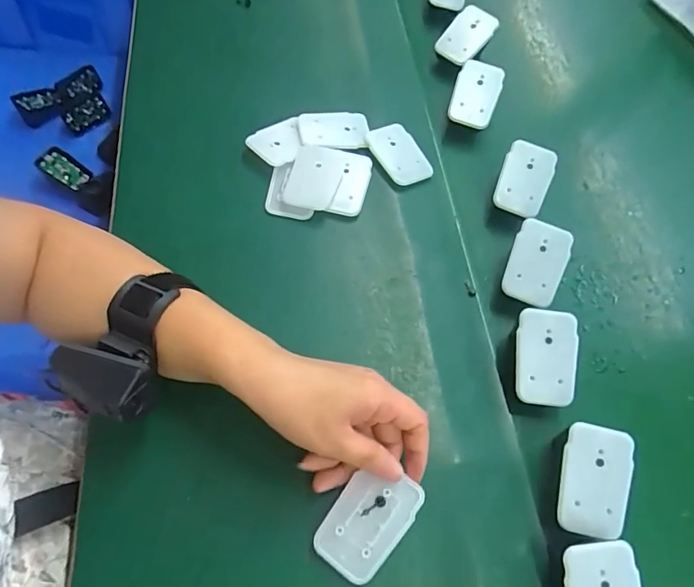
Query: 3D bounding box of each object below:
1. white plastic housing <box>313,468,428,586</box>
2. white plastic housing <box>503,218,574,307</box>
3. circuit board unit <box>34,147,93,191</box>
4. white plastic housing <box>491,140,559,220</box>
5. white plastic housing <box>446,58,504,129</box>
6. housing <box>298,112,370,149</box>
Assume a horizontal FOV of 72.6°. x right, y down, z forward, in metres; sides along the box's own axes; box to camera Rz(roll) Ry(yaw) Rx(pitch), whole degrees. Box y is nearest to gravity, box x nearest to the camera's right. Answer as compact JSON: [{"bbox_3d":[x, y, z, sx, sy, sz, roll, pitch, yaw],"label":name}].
[{"bbox_3d":[0.013,0.143,0.300,0.045,0.015,0.066,36,66,15],"label":"white plastic housing"},{"bbox_3d":[0.157,-0.026,0.390,0.044,0.007,0.067,18,86,11],"label":"white plastic housing"},{"bbox_3d":[-0.401,-0.176,0.672,0.068,0.010,0.039,35,99,-16],"label":"circuit board unit"},{"bbox_3d":[0.162,-0.104,0.429,0.047,0.006,0.065,22,89,-6],"label":"white plastic housing"},{"bbox_3d":[0.130,-0.201,0.475,0.045,0.013,0.066,19,88,5],"label":"white plastic housing"},{"bbox_3d":[-0.013,-0.155,0.444,0.064,0.007,0.043,-1,65,-5],"label":"housing"}]

